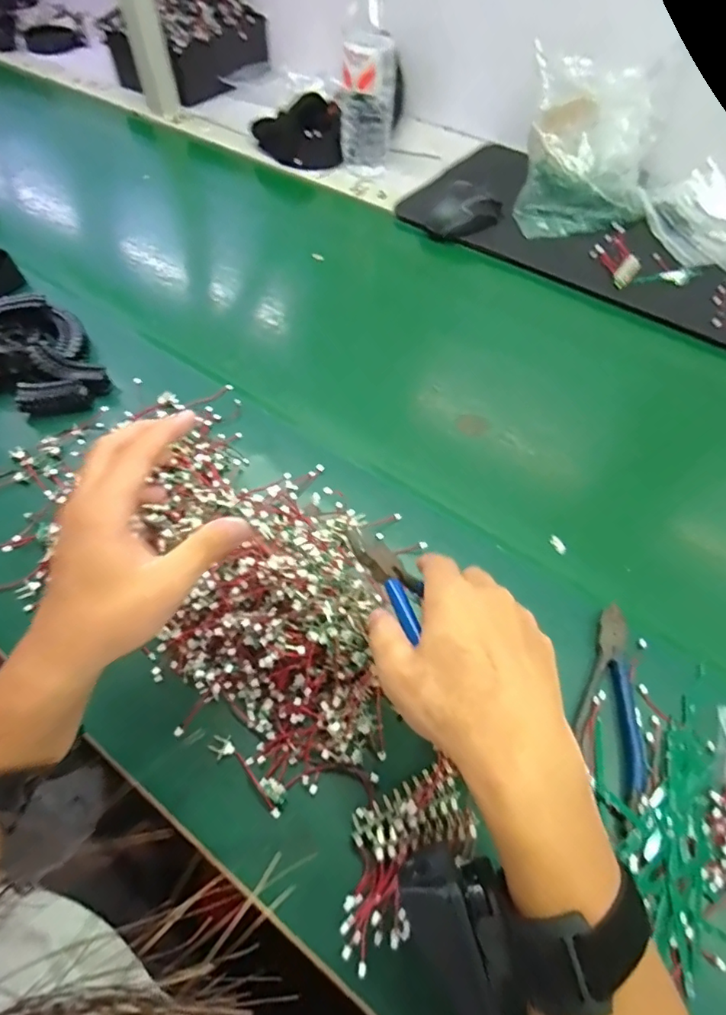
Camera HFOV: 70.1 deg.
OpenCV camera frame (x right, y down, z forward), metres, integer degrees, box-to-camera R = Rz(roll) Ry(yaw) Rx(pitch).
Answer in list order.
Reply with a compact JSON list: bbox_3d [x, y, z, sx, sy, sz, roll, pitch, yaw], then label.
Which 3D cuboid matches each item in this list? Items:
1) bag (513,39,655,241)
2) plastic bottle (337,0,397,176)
[{"bbox_3d":[0.309,-0.481,0.701,0.177,0.133,0.199,10,58,5],"label":"bag"},{"bbox_3d":[0.007,-0.596,0.718,0.076,0.220,0.071,1,57,0],"label":"plastic bottle"}]

